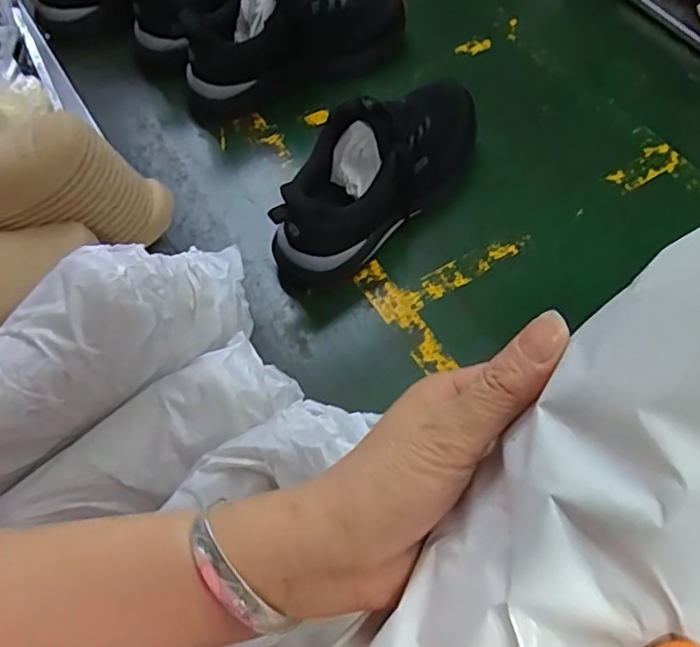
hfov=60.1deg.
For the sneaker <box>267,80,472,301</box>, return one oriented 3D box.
[{"bbox_3d":[0.040,-0.172,0.657,0.306,0.164,0.095,-42,69,-18],"label":"sneaker"}]

